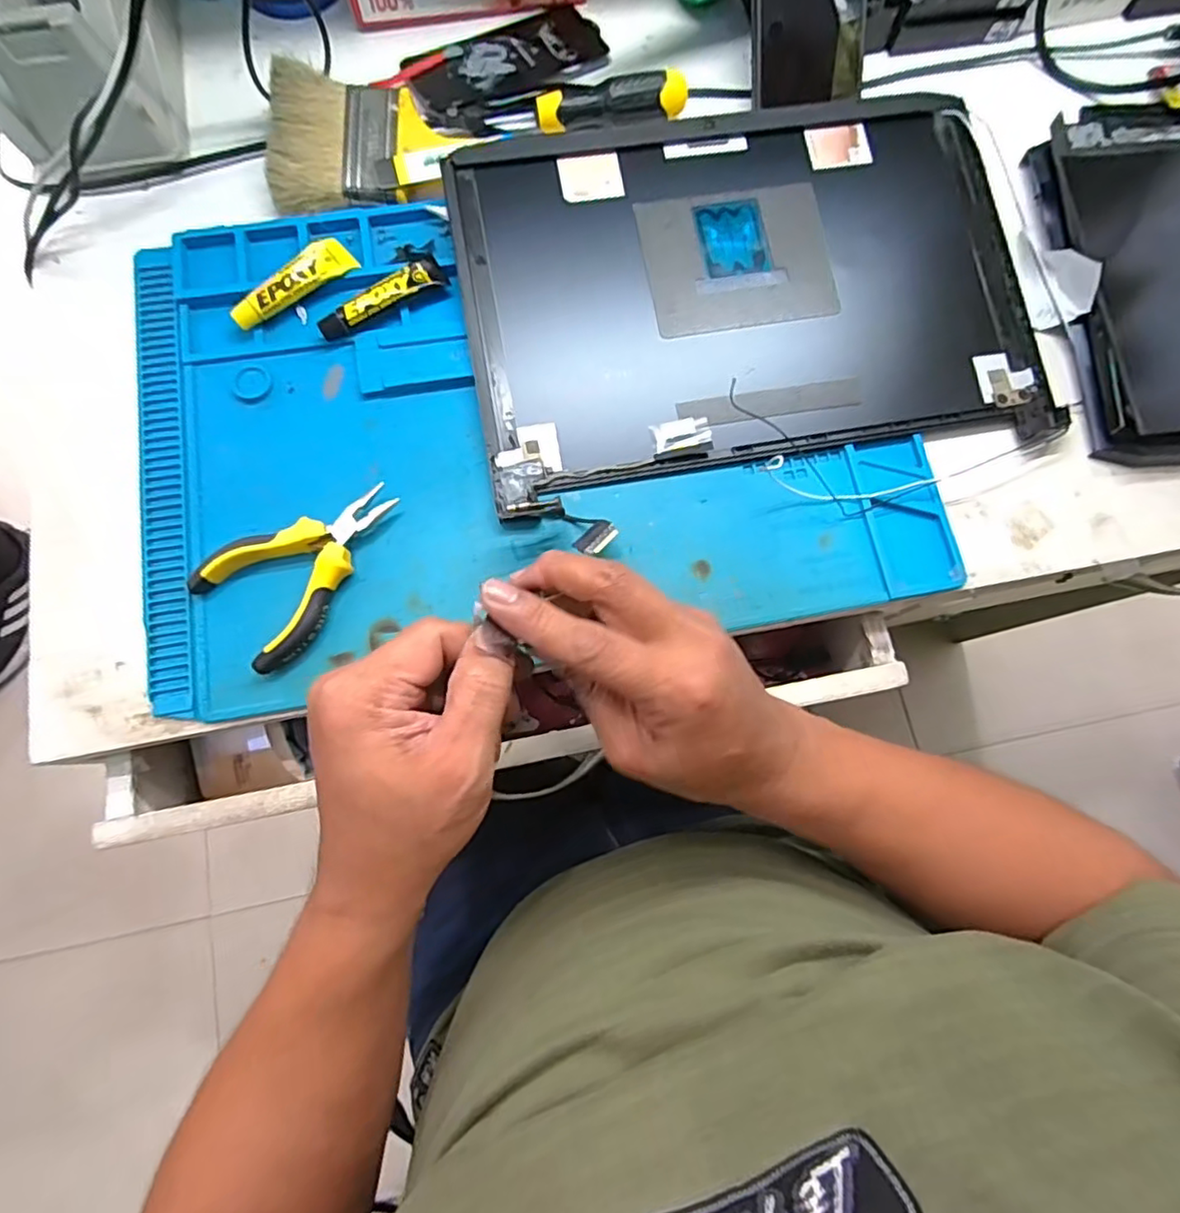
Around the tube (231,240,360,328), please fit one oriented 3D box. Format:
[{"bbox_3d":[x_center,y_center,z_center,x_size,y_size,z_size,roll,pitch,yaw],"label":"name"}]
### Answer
[{"bbox_3d":[-0.188,-0.204,0.391,0.084,0.019,0.024,-42,82,-10],"label":"tube"}]

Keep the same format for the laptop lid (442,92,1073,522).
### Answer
[{"bbox_3d":[0.103,-0.207,0.399,0.361,0.018,0.244,-10,77,-4],"label":"laptop lid"}]

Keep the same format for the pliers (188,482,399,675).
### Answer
[{"bbox_3d":[-0.165,-0.028,0.356,0.072,0.014,0.116,41,79,7],"label":"pliers"}]

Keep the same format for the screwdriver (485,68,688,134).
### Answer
[{"bbox_3d":[-0.001,-0.345,0.430,0.135,0.028,0.022,-10,77,-4],"label":"screwdriver"}]

